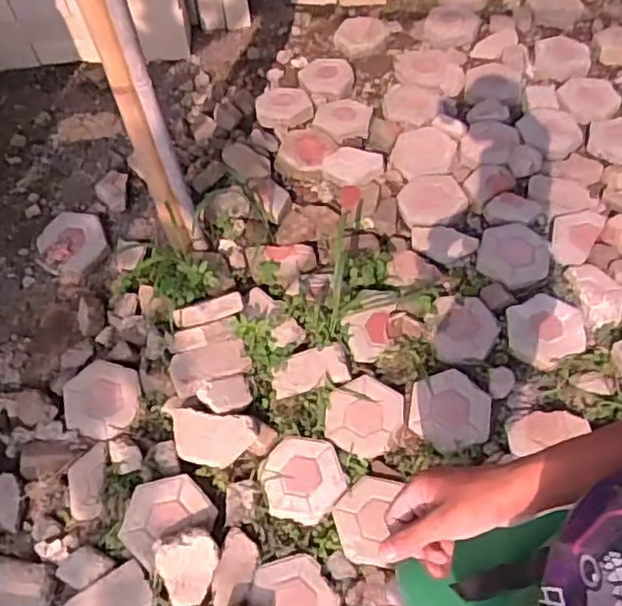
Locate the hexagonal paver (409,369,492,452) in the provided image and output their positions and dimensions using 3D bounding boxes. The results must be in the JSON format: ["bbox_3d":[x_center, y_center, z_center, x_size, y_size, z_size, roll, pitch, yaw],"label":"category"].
[{"bbox_3d":[0.356,0.272,1.622,0.196,0.033,0.204,10,58,10],"label":"hexagonal paver"}]

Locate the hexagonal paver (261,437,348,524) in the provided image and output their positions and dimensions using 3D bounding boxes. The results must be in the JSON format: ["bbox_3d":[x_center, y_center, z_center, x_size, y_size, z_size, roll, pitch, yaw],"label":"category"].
[{"bbox_3d":[-0.021,0.431,1.558,0.198,0.035,0.205,-22,58,-11],"label":"hexagonal paver"}]

